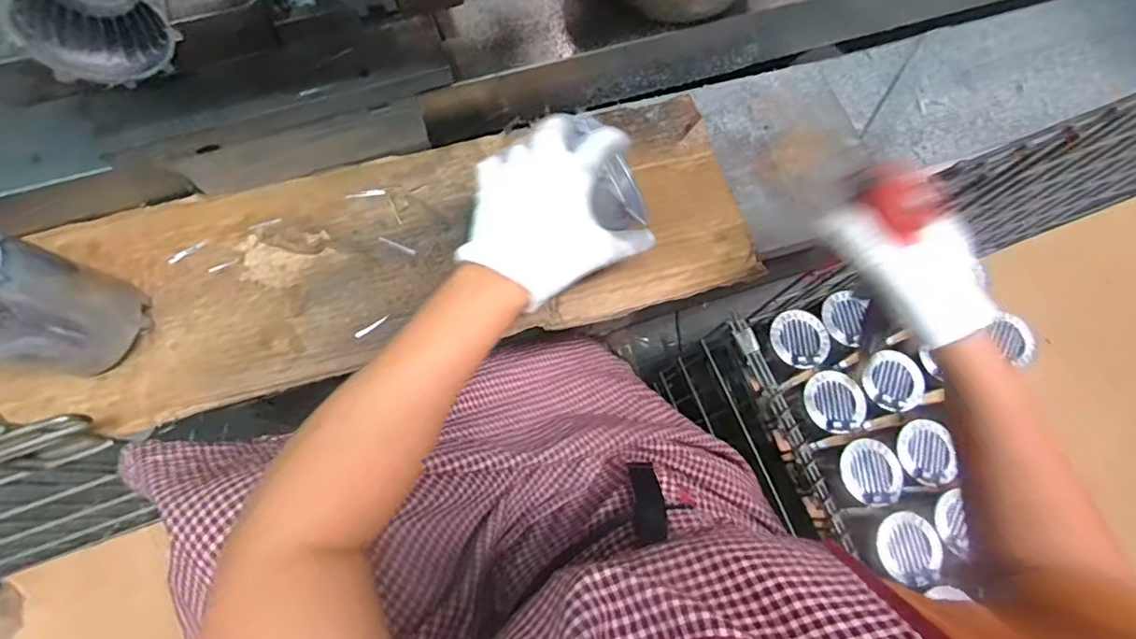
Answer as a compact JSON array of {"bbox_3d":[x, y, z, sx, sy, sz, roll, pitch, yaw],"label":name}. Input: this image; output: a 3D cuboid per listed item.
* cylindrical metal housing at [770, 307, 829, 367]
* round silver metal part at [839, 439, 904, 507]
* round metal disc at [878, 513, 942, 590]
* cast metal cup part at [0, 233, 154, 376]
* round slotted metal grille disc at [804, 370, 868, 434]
[{"bbox_3d":[0.338,0.027,0.821,0.079,0.016,0.086,1,72,-2],"label":"cylindrical metal housing"},{"bbox_3d":[0.409,0.202,0.756,0.079,0.016,0.083,1,72,-2],"label":"round silver metal part"},{"bbox_3d":[0.444,0.297,0.735,0.069,0.022,0.086,0,72,-2],"label":"round metal disc"},{"bbox_3d":[-0.419,-0.008,0.441,0.107,0.123,0.086,5,72,-1],"label":"cast metal cup part"},{"bbox_3d":[0.368,0.112,0.777,0.072,0.028,0.083,-22,75,-9],"label":"round slotted metal grille disc"}]

